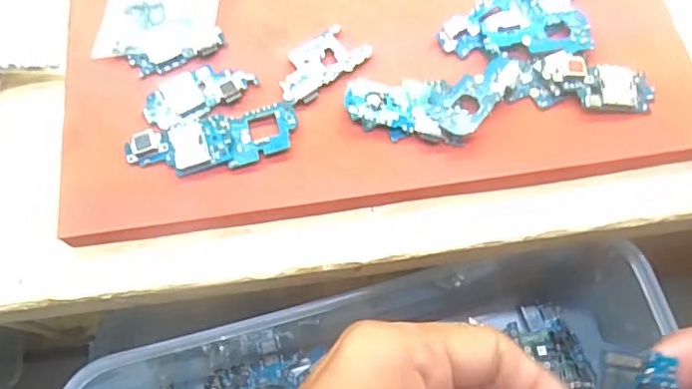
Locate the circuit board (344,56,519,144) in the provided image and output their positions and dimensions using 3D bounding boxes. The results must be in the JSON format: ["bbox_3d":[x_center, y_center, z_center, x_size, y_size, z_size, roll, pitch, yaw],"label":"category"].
[{"bbox_3d":[0.034,-0.034,0.209,0.065,0.007,0.030,-11,71,-3],"label":"circuit board"}]

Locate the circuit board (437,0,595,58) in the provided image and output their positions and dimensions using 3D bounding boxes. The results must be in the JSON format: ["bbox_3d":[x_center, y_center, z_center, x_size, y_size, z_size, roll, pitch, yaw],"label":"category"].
[{"bbox_3d":[0.067,-0.069,0.222,0.059,0.005,0.031,-7,71,-1],"label":"circuit board"}]

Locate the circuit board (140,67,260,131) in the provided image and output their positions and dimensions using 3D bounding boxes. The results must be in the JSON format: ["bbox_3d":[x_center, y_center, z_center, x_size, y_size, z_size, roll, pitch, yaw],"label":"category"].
[{"bbox_3d":[-0.057,-0.040,0.214,0.042,0.004,0.021,-30,73,-9],"label":"circuit board"}]

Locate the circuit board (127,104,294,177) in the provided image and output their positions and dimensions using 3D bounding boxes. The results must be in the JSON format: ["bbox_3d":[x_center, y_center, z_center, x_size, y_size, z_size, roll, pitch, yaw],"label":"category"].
[{"bbox_3d":[-0.049,-0.019,0.206,0.062,0.006,0.020,-11,71,-3],"label":"circuit board"}]

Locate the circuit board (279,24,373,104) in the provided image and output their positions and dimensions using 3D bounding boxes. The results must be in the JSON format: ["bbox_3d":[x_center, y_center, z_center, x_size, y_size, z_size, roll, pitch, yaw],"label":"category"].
[{"bbox_3d":[-0.011,-0.052,0.218,0.038,0.004,0.021,-40,75,-12],"label":"circuit board"}]

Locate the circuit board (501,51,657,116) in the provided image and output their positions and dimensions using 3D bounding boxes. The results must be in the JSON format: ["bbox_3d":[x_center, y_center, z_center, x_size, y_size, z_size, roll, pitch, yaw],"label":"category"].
[{"bbox_3d":[0.090,-0.042,0.211,0.054,0.008,0.020,5,71,3],"label":"circuit board"}]

